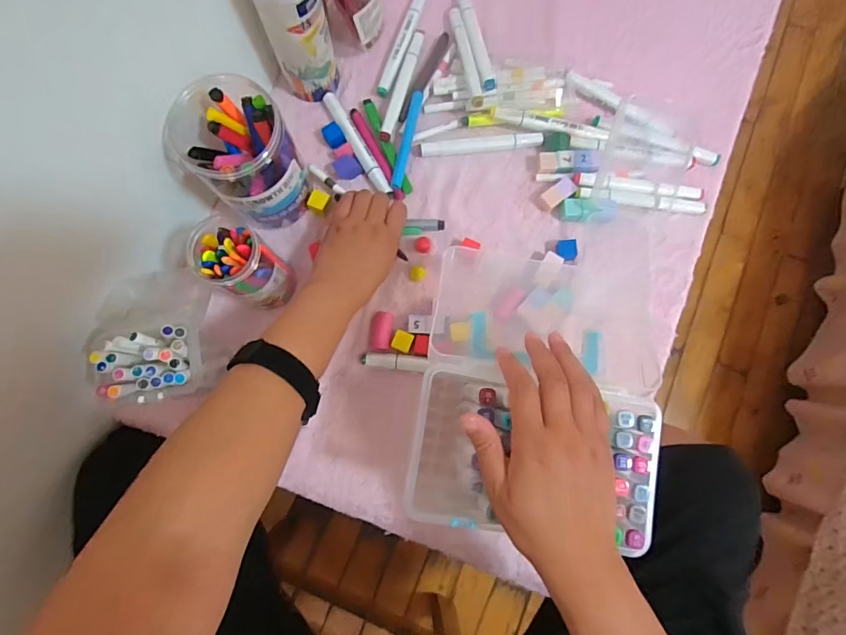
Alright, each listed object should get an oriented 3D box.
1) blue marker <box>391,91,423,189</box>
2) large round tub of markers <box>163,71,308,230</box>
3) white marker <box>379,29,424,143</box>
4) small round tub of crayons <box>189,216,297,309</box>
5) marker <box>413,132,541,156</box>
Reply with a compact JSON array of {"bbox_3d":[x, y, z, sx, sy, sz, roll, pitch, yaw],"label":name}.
[{"bbox_3d":[-0.019,-0.210,0.526,0.016,0.013,0.123,11,81,1],"label":"blue marker"},{"bbox_3d":[-0.185,-0.163,0.466,0.123,0.118,0.102,39,83,5],"label":"large round tub of markers"},{"bbox_3d":[-0.023,-0.279,0.531,0.016,0.016,0.155,16,81,2],"label":"white marker"},{"bbox_3d":[-0.176,-0.047,0.451,0.073,0.115,0.064,38,83,5],"label":"small round tub of crayons"},{"bbox_3d":[0.066,-0.204,0.524,0.146,0.014,0.020,-6,81,-1],"label":"marker"}]

